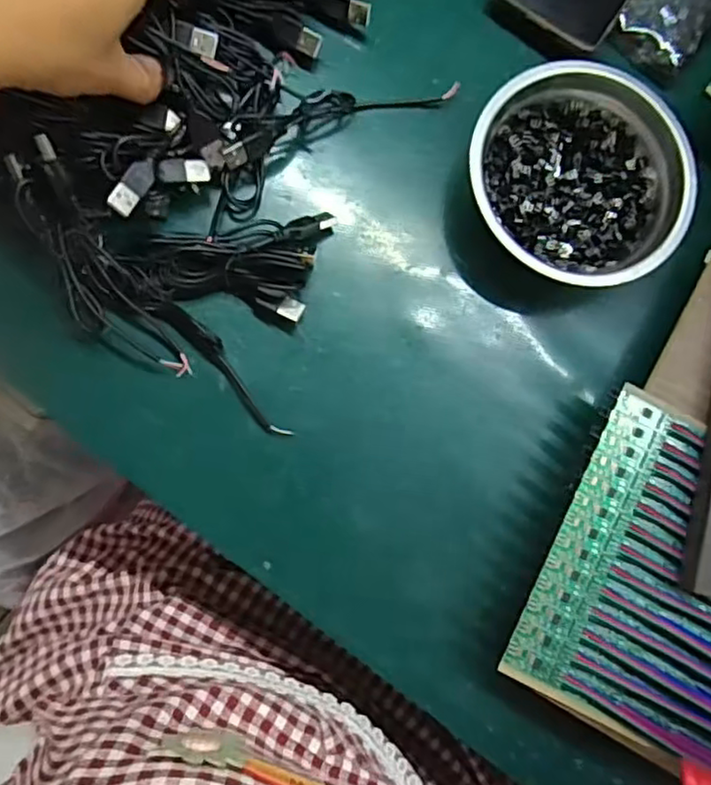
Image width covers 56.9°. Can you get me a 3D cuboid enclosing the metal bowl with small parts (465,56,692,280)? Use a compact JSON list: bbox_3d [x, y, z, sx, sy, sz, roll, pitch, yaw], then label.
[{"bbox_3d":[0.125,-0.124,0.382,0.120,0.040,0.126,0,85,-5],"label":"metal bowl with small parts"}]

